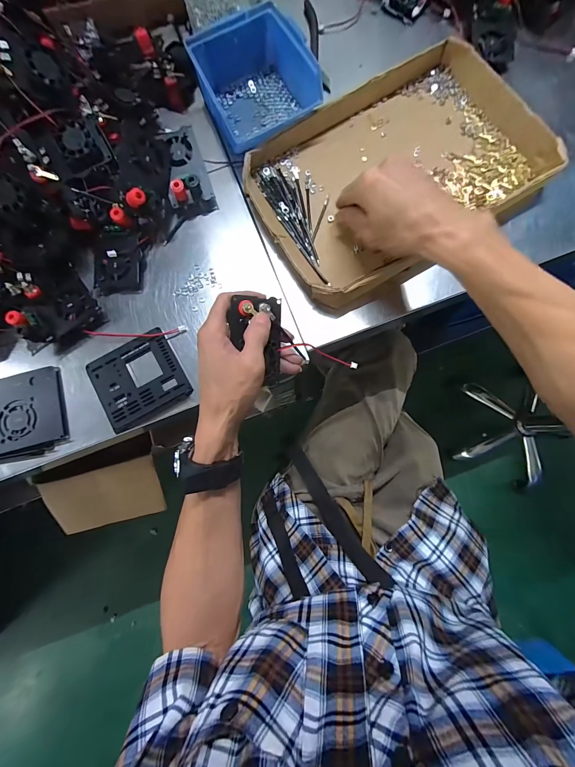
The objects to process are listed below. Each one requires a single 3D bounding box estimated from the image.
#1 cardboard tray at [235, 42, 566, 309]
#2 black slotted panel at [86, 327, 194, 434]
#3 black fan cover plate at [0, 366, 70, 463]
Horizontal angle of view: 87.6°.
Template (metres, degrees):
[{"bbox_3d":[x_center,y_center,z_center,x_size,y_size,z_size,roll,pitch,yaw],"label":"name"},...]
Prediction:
[{"bbox_3d":[0.131,-0.259,0.366,0.336,0.031,0.232,-29,82,-2],"label":"cardboard tray"},{"bbox_3d":[-0.172,-0.005,0.348,0.100,0.005,0.089,-28,81,-2],"label":"black slotted panel"},{"bbox_3d":[-0.321,0.038,0.345,0.127,0.009,0.095,-11,81,1],"label":"black fan cover plate"}]

